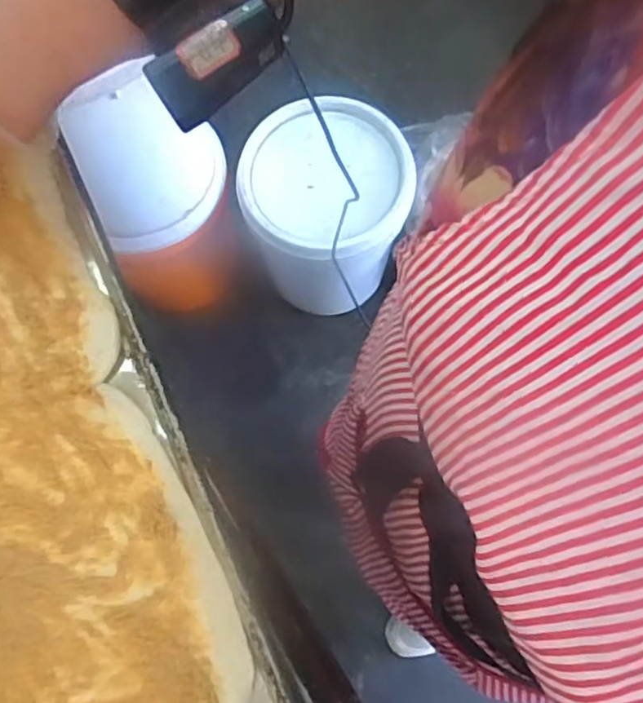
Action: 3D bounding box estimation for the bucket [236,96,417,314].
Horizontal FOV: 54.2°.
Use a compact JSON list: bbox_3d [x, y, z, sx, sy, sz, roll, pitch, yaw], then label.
[{"bbox_3d":[0.018,-0.258,1.269,0.267,0.410,0.285,0,73,1],"label":"bucket"}]

